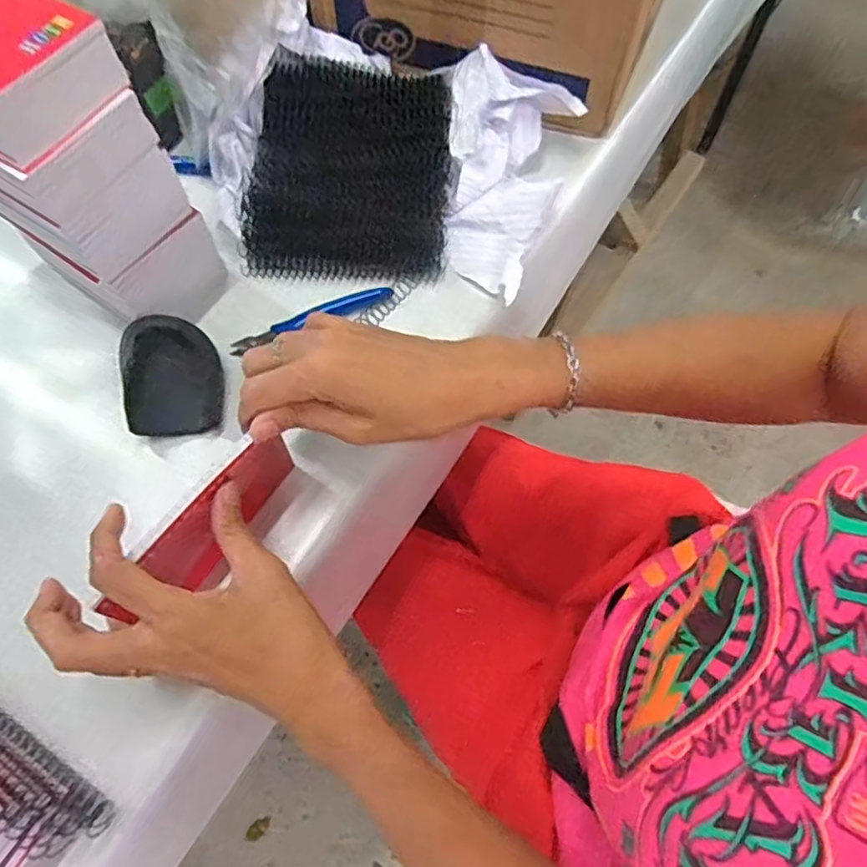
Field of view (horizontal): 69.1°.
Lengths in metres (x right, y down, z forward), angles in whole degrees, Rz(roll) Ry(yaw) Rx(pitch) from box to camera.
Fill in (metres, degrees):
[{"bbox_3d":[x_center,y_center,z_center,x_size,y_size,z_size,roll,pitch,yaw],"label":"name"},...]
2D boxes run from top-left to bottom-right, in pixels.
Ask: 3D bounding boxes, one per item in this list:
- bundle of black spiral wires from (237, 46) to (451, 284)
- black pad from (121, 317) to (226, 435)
[{"bbox_3d":[-0.068,-0.229,0.530,0.161,0.035,0.217,2,65,3],"label":"bundle of black spiral wires"},{"bbox_3d":[-0.185,-0.040,0.447,0.059,0.033,0.083,-10,64,-3],"label":"black pad"}]

